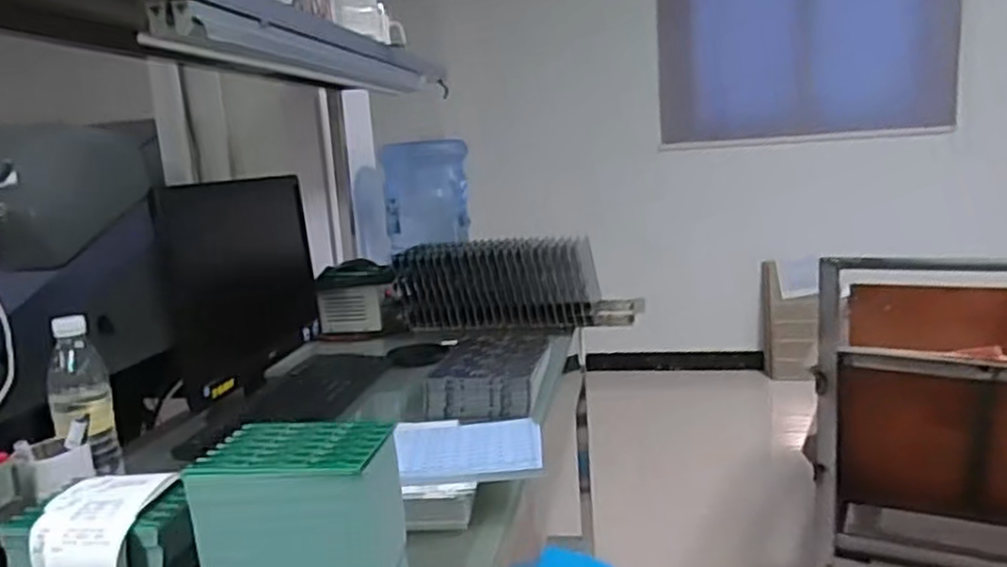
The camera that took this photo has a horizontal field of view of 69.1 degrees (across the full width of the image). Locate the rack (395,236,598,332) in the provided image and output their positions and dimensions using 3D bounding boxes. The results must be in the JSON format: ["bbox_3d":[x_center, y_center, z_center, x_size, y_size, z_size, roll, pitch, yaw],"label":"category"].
[{"bbox_3d":[-0.018,-0.005,1.622,0.437,0.174,0.198,-3,11,7],"label":"rack"}]

